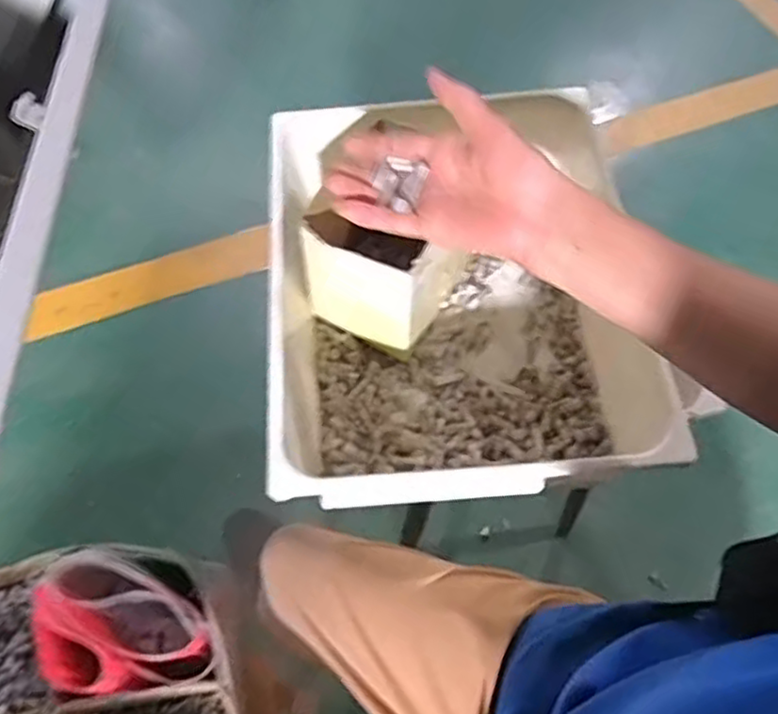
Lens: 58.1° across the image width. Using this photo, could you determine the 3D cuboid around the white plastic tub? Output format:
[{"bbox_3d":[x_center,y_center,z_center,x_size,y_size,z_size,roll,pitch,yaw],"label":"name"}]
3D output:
[{"bbox_3d":[0.050,-0.051,0.581,0.280,0.140,0.360,-4,60,-1],"label":"white plastic tub"}]

